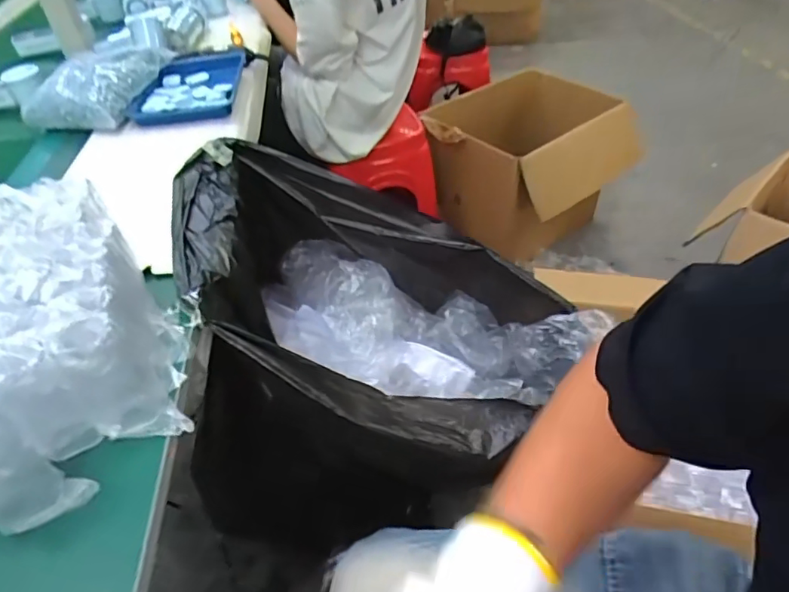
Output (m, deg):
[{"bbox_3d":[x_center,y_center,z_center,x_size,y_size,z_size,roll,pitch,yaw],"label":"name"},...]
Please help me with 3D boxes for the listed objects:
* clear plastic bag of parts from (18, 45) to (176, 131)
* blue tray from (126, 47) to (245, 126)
[{"bbox_3d":[-0.473,-0.348,0.833,0.152,0.050,0.212,3,44,6],"label":"clear plastic bag of parts"},{"bbox_3d":[-0.344,-0.350,0.873,0.164,0.034,0.226,-6,44,-4],"label":"blue tray"}]

